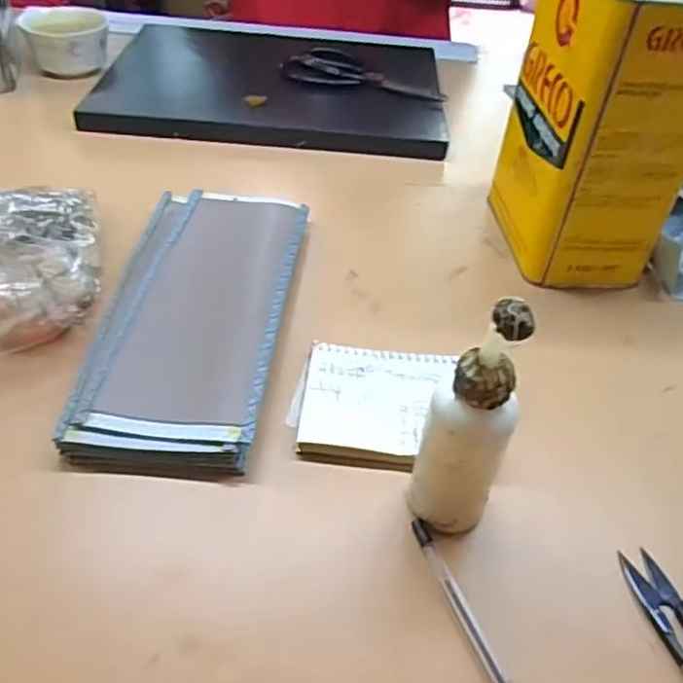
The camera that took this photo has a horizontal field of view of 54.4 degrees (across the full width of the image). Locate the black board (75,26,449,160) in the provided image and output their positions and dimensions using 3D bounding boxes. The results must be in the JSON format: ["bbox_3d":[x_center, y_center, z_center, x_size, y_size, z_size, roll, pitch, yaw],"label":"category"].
[{"bbox_3d":[-0.079,-0.316,0.808,0.400,0.027,0.300,4,43,-1],"label":"black board"}]

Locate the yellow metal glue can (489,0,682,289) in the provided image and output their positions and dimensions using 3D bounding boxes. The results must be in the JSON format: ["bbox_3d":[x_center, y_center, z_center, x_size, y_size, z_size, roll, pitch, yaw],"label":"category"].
[{"bbox_3d":[0.211,-0.181,0.545,0.106,0.220,0.147,-1,43,-7],"label":"yellow metal glue can"}]

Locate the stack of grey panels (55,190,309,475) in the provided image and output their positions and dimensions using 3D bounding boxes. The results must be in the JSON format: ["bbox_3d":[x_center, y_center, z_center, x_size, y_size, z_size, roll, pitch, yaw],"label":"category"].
[{"bbox_3d":[-0.106,-0.031,0.506,0.127,0.024,0.294,6,43,1],"label":"stack of grey panels"}]

